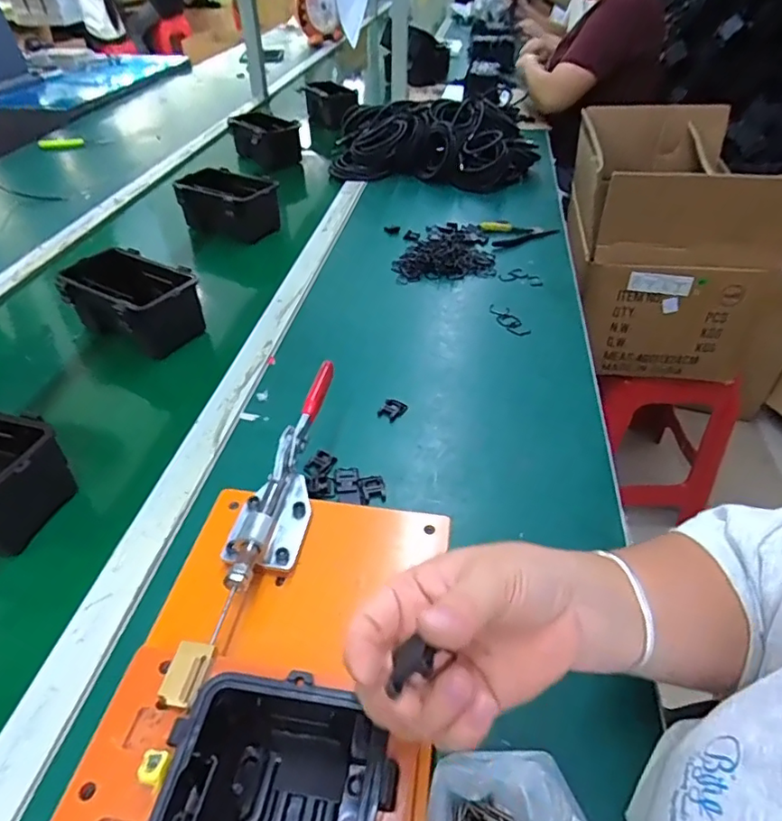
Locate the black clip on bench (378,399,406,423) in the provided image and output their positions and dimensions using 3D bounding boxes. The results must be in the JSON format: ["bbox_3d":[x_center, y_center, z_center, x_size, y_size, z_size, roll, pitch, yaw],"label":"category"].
[{"bbox_3d":[0.001,-0.001,0.611,0.025,0.009,0.027,27,48,27],"label":"black clip on bench"}]

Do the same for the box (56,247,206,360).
[{"bbox_3d":[-0.330,-0.134,0.726,0.175,0.093,0.109,23,47,24],"label":"box"}]

